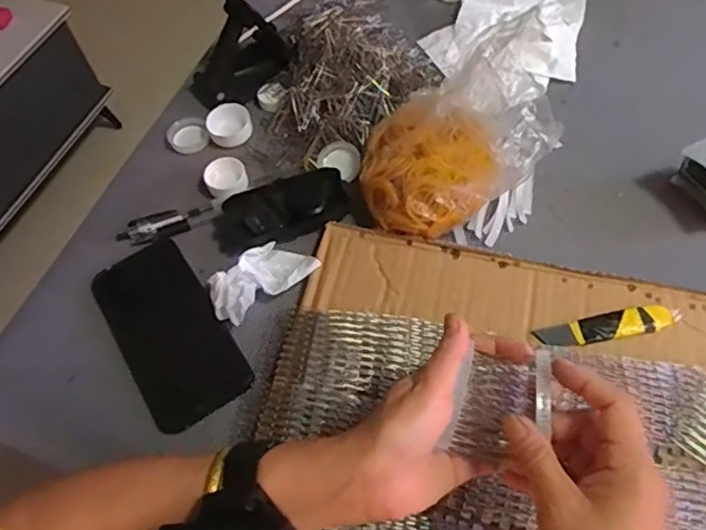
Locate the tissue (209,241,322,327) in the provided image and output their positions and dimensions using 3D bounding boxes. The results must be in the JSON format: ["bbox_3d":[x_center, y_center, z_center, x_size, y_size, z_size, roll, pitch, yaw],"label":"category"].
[{"bbox_3d":[-0.078,0.009,0.486,0.090,0.028,0.047,-39,65,-16],"label":"tissue"}]

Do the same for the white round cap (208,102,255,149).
[{"bbox_3d":[-0.125,-0.142,0.596,0.043,0.018,0.048,-20,61,-7],"label":"white round cap"}]

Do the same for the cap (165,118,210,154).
[{"bbox_3d":[-0.168,-0.131,0.597,0.040,0.013,0.038,-2,60,3],"label":"cap"}]

